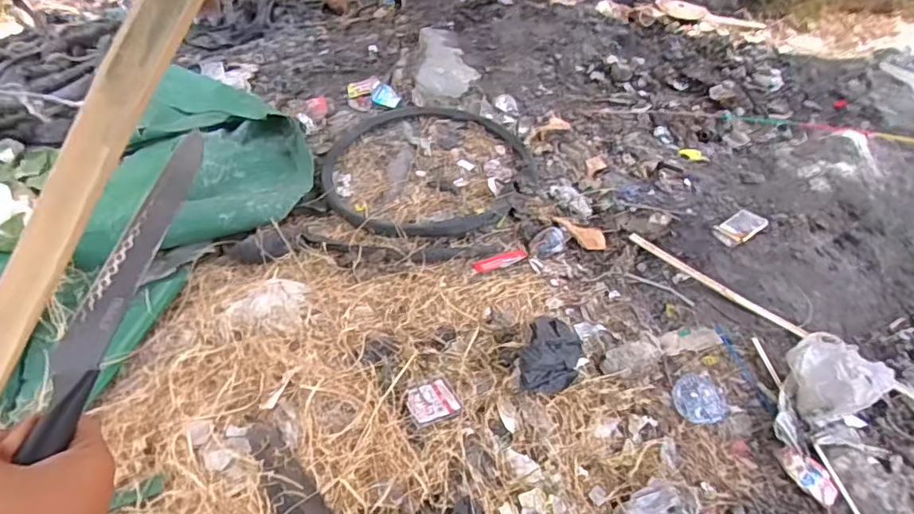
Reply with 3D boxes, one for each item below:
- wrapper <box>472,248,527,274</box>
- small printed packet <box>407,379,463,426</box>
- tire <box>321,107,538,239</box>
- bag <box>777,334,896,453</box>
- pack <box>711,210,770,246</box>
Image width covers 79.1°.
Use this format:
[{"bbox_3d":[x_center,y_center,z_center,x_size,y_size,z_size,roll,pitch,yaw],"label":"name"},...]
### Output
[{"bbox_3d":[0.092,0.007,1.193,0.129,0.014,0.032,-23,50,-25],"label":"wrapper"},{"bbox_3d":[-0.040,0.234,0.893,0.078,0.013,0.067,-20,48,-22],"label":"small printed packet"},{"bbox_3d":[-0.067,-0.238,1.399,0.553,0.039,0.526,2,44,-2],"label":"tire"},{"bbox_3d":[0.637,0.212,0.963,0.287,0.079,0.145,-23,50,-25],"label":"bag"},{"bbox_3d":[0.660,-0.071,1.291,0.127,0.020,0.080,-24,50,-26],"label":"pack"}]

